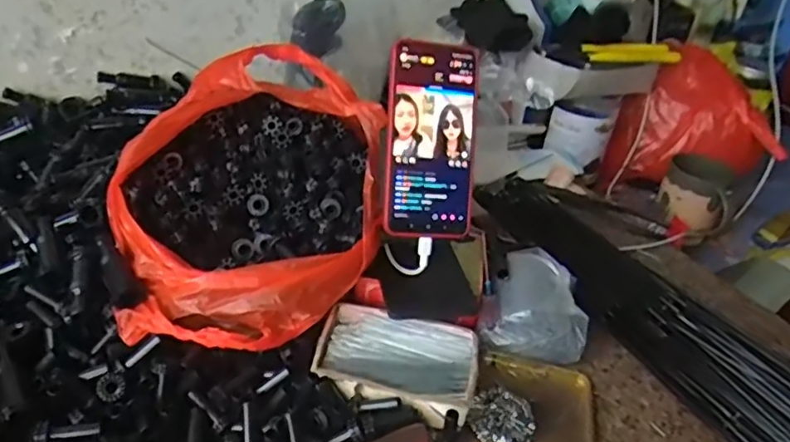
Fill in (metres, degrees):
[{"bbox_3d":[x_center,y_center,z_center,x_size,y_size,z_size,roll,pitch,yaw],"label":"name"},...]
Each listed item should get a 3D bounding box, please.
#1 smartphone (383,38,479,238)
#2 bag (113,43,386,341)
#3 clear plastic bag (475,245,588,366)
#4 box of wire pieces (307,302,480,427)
[{"bbox_3d":[0.031,-0.069,0.512,0.076,0.161,0.013,3,2,-7],"label":"smartphone"},{"bbox_3d":[-0.119,-0.025,0.506,0.213,0.150,0.231,-7,37,-21],"label":"bag"},{"bbox_3d":[0.134,0.080,0.570,0.089,0.047,0.112,16,36,12],"label":"clear plastic bag"},{"bbox_3d":[0.002,0.112,0.496,0.123,0.022,0.087,11,35,6],"label":"box of wire pieces"}]

